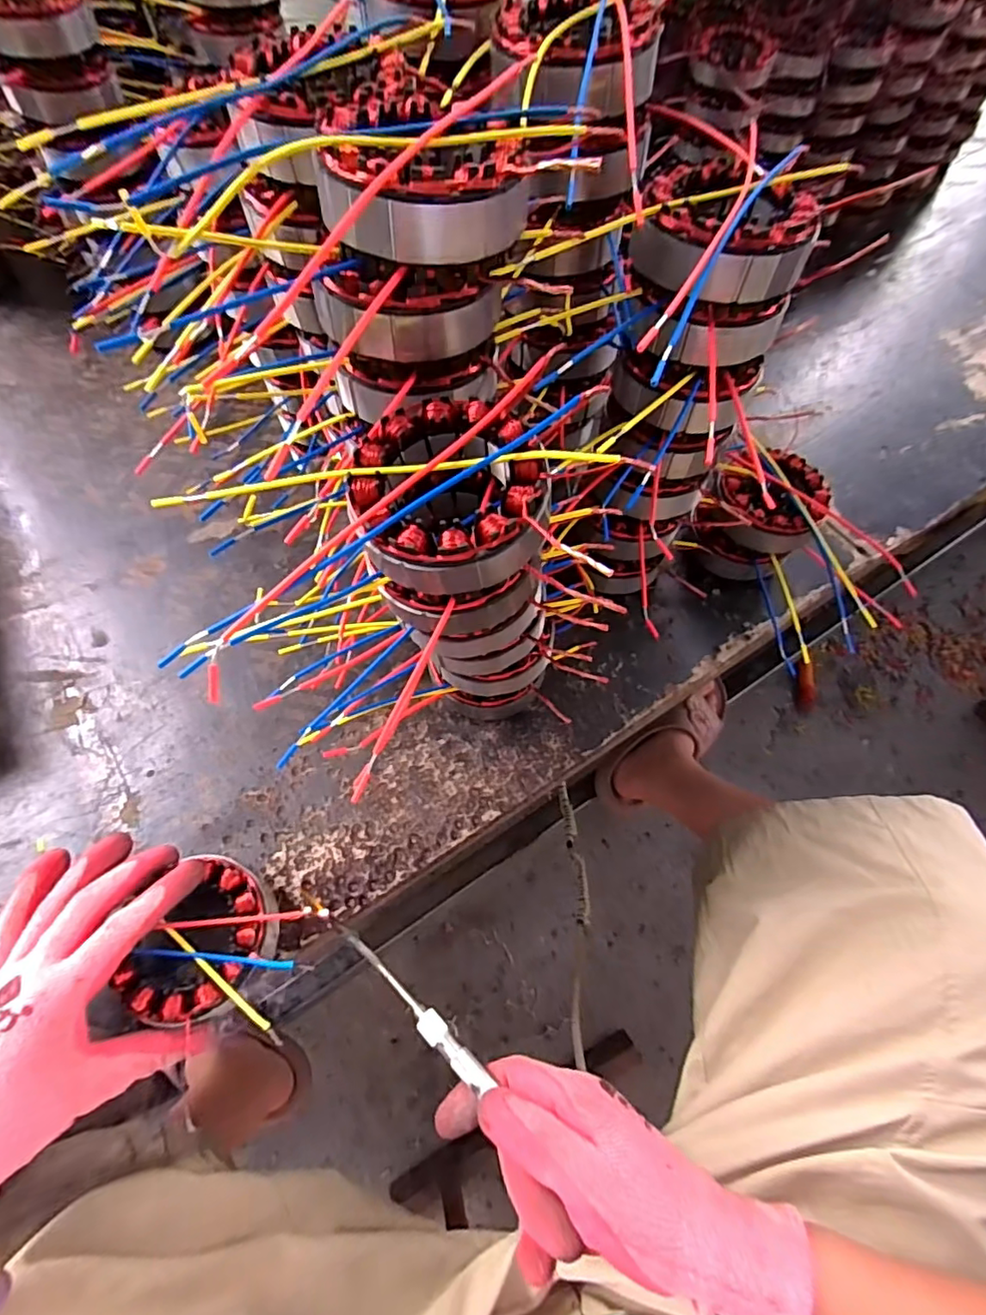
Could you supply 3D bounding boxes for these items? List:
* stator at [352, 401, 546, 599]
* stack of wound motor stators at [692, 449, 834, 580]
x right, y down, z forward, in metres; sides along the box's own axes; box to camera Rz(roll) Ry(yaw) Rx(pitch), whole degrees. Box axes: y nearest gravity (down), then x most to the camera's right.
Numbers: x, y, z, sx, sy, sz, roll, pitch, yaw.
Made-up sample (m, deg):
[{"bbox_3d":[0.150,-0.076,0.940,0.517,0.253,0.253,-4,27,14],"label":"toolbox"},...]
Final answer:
[{"bbox_3d":[-0.020,-0.073,0.243,0.081,0.038,0.085,0,62,-1],"label":"stator"},{"bbox_3d":[0.223,-0.115,0.468,0.088,0.082,0.082,-40,69,-20],"label":"stack of wound motor stators"}]

